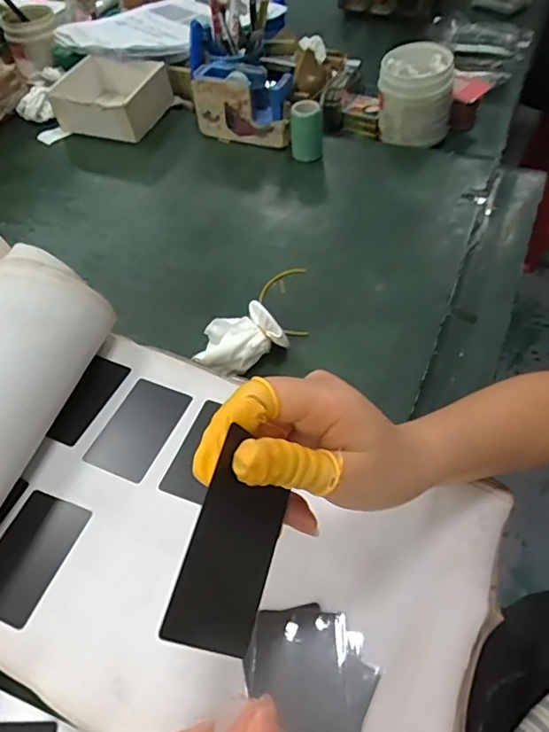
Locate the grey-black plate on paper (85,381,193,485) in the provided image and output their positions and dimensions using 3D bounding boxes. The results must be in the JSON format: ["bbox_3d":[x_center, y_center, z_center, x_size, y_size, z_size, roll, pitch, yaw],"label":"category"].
[{"bbox_3d":[-0.111,0.050,0.433,0.054,0.004,0.085,18,56,16],"label":"grey-black plate on paper"}]

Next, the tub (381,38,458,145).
[{"bbox_3d":[0.185,-0.358,0.690,0.095,0.090,0.081,8,54,11],"label":"tub"}]

